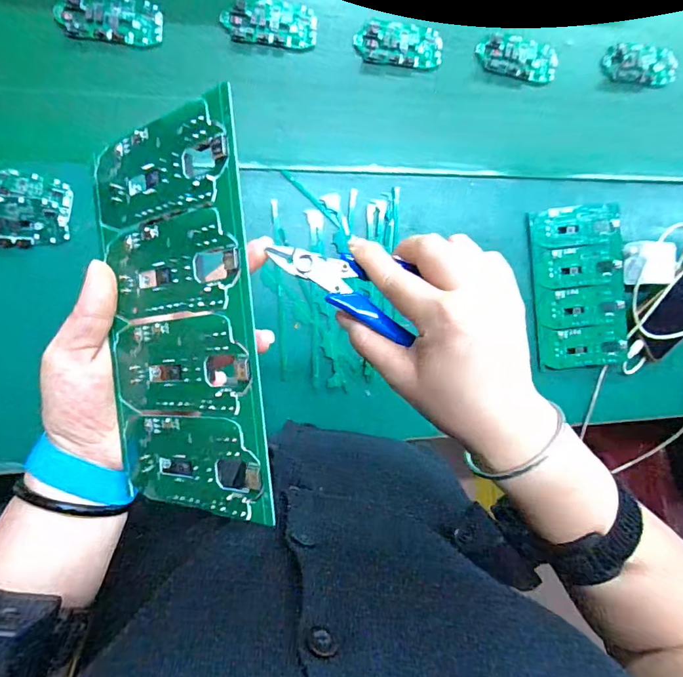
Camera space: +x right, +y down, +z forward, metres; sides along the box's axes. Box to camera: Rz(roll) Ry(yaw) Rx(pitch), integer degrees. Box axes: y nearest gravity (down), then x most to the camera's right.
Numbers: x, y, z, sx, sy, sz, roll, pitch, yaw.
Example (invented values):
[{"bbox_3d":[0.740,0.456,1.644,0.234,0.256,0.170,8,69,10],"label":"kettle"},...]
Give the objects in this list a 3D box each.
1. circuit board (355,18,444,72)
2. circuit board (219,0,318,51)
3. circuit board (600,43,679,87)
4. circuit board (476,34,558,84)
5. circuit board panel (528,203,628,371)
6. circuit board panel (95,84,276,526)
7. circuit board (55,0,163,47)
[{"bbox_3d":[0.065,-0.325,0.505,0.097,0.008,0.044,3,91,-11],"label":"circuit board"},{"bbox_3d":[-0.075,-0.333,0.480,0.097,0.009,0.046,1,92,-11],"label":"circuit board"},{"bbox_3d":[0.363,-0.331,0.554,0.099,0.011,0.046,-1,94,-9],"label":"circuit board"},{"bbox_3d":[0.205,-0.325,0.529,0.097,0.010,0.045,3,91,-11],"label":"circuit board"},{"bbox_3d":[0.286,-0.061,0.552,0.110,0.013,0.191,-6,98,0],"label":"circuit board panel"},{"bbox_3d":[-0.080,-0.010,0.223,0.103,0.004,0.186,-6,91,33],"label":"circuit board panel"},{"bbox_3d":[-0.228,-0.317,0.453,0.094,0.010,0.042,-1,92,-11],"label":"circuit board"}]

